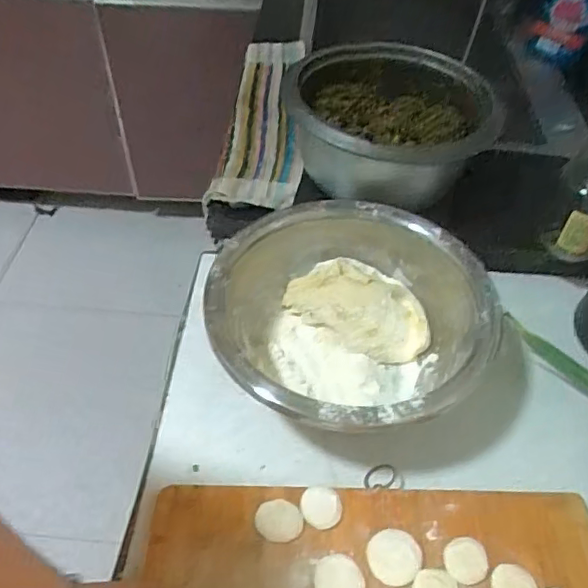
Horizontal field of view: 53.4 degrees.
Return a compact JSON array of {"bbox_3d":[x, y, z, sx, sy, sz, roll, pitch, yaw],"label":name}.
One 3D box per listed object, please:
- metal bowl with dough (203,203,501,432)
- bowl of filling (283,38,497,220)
[{"bbox_3d":[0.058,0.029,0.580,0.260,0.102,0.260,1,48,-2],"label":"metal bowl with dough"},{"bbox_3d":[0.112,-0.191,0.705,0.219,0.120,0.245,-2,49,-2],"label":"bowl of filling"}]

